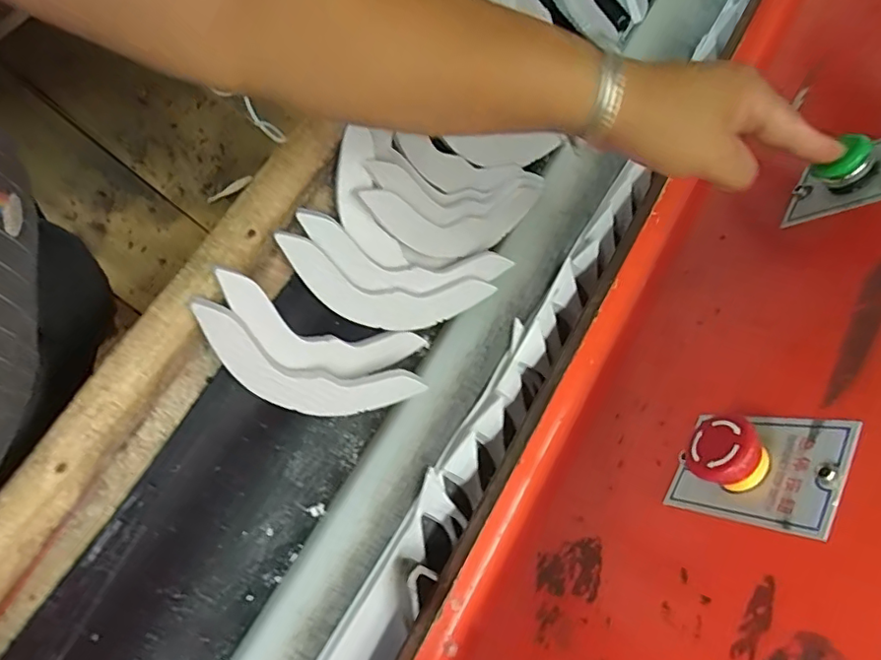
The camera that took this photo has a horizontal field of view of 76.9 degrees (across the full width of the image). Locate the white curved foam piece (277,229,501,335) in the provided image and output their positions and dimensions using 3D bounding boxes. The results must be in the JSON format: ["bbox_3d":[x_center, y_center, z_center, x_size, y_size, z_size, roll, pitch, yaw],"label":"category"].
[{"bbox_3d":[-0.050,-0.033,0.484,0.186,0.010,0.062,13,106,-21],"label":"white curved foam piece"}]

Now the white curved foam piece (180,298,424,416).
[{"bbox_3d":[-0.110,0.036,0.444,0.187,0.037,0.052,23,68,-25],"label":"white curved foam piece"}]

